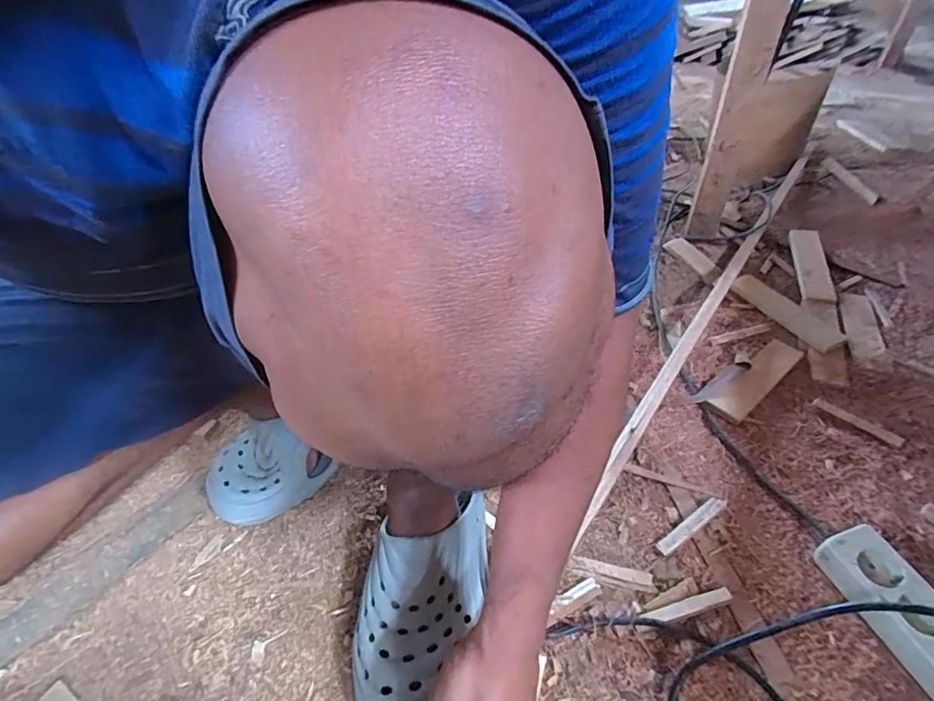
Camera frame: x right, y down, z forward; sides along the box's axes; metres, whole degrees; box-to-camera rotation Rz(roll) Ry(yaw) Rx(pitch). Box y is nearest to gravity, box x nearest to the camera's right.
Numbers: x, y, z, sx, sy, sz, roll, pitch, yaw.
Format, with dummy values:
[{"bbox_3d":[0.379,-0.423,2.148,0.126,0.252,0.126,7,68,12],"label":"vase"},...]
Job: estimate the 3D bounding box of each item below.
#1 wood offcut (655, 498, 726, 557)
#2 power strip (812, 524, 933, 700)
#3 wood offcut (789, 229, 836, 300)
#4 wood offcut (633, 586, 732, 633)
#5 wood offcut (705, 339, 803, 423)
[{"bbox_3d":[0.258,0.200,0.561,0.102,0.009,0.017,-25,46,-24],"label":"wood offcut"},{"bbox_3d":[0.412,0.248,0.461,0.062,0.050,0.158,-11,42,-10],"label":"power strip"},{"bbox_3d":[0.658,-0.171,0.937,0.050,0.011,0.211,-12,43,34],"label":"wood offcut"},{"bbox_3d":[0.218,0.261,0.494,0.102,0.010,0.016,-11,42,-10],"label":"wood offcut"},{"bbox_3d":[0.436,0.037,0.731,0.214,0.017,0.049,-31,49,-29],"label":"wood offcut"}]

